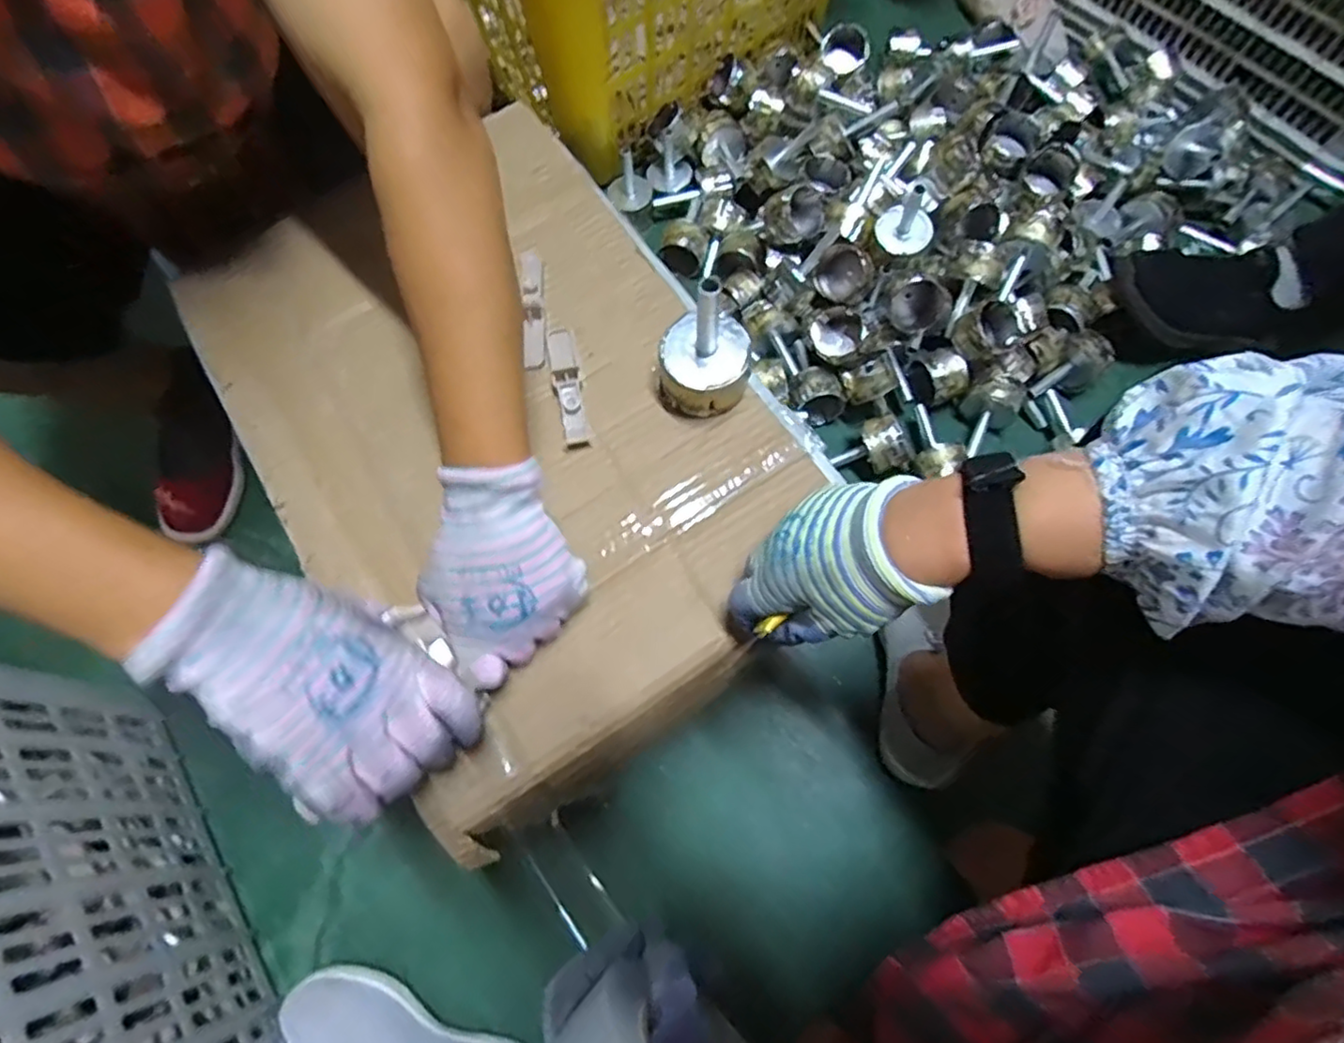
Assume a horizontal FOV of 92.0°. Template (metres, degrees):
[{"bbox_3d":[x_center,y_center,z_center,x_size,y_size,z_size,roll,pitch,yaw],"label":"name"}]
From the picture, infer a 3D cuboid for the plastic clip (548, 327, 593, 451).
[{"bbox_3d":[-0.076,-0.096,0.472,0.020,0.012,0.093,-11,71,-3],"label":"plastic clip"}]

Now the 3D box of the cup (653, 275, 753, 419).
[{"bbox_3d":[0.021,-0.118,0.434,0.066,0.099,0.060,0,70,1],"label":"cup"}]

